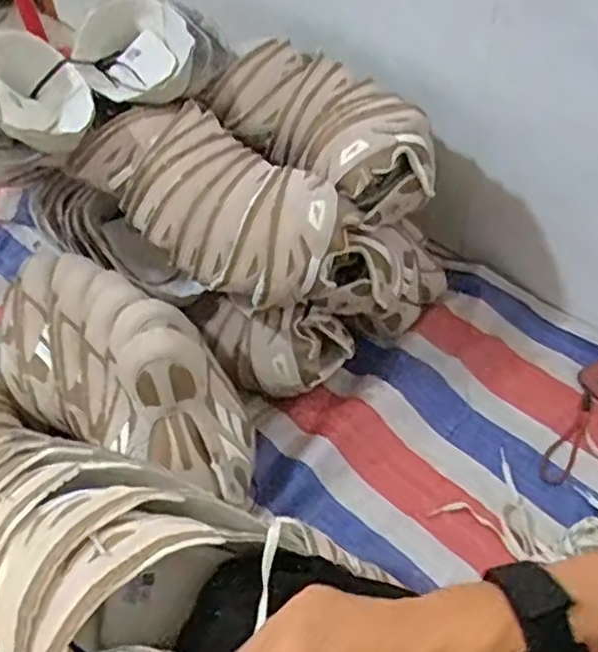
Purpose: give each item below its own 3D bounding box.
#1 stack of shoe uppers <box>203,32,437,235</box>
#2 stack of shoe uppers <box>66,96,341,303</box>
[{"bbox_3d":[0.033,-0.253,0.869,0.161,0.114,0.317,-33,52,-23],"label":"stack of shoe uppers"},{"bbox_3d":[-0.111,-0.159,0.811,0.350,0.111,0.153,32,57,30],"label":"stack of shoe uppers"}]

